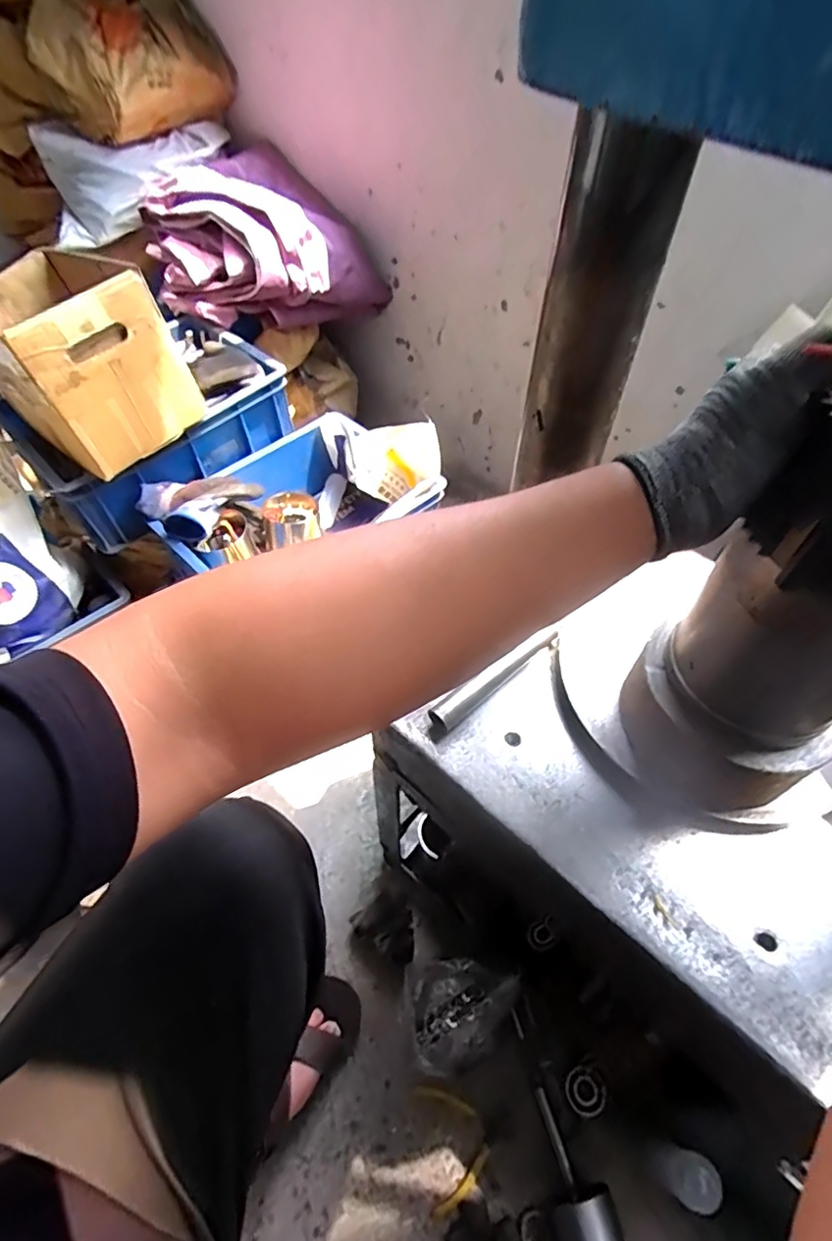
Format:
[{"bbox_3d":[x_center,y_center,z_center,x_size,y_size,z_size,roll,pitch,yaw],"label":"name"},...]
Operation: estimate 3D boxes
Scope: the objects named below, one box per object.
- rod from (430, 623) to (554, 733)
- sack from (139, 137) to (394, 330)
[{"bbox_3d":[0.074,0.050,0.532,0.145,0.019,0.018,-34,61,-24],"label":"rod"},{"bbox_3d":[-0.304,-0.726,1.131,0.385,0.202,0.389,-33,60,-23],"label":"sack"}]

